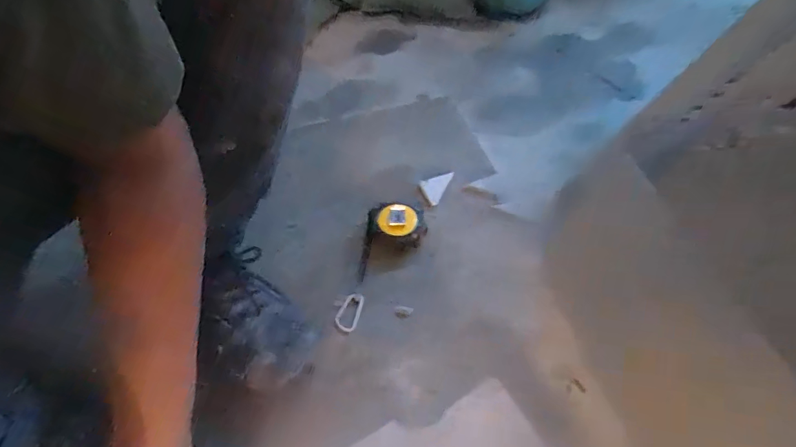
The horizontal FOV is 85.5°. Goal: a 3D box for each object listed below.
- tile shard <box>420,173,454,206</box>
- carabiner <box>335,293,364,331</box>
[{"bbox_3d":[0.058,-0.063,0.682,0.039,0.008,0.064,29,69,-1],"label":"tile shard"},{"bbox_3d":[-0.065,0.116,0.567,0.029,0.008,0.050,13,53,10],"label":"carabiner"}]

